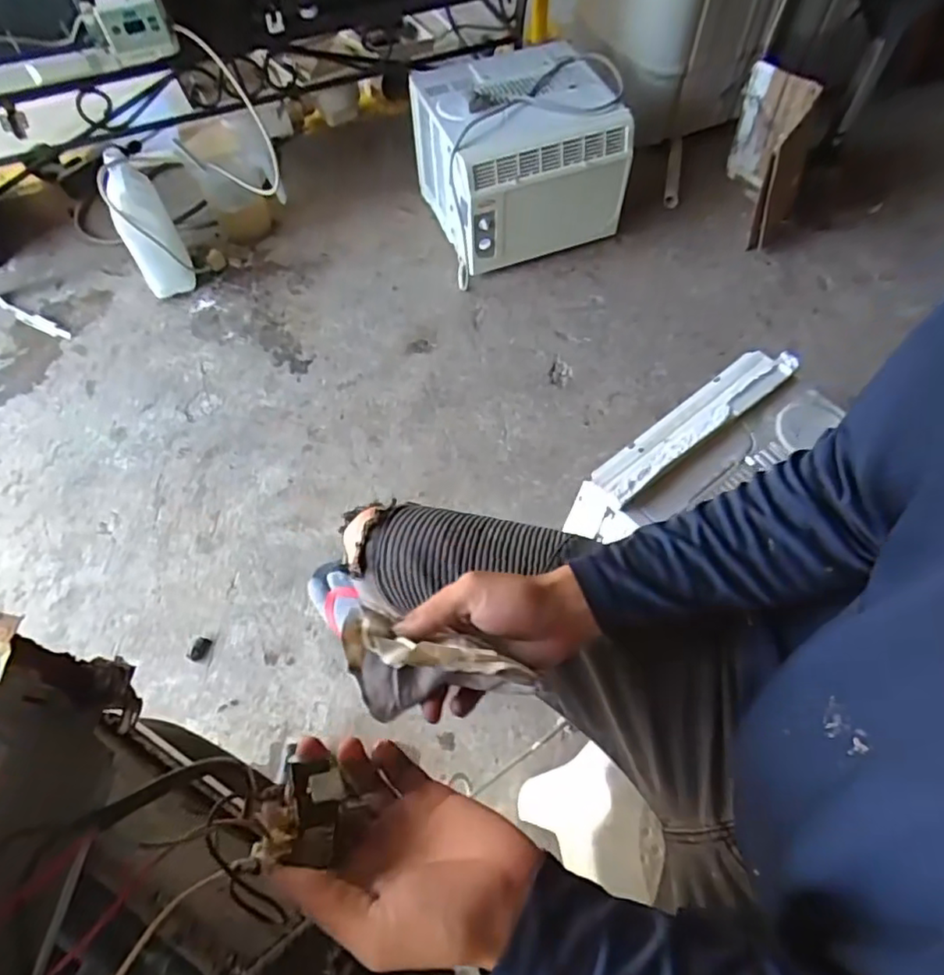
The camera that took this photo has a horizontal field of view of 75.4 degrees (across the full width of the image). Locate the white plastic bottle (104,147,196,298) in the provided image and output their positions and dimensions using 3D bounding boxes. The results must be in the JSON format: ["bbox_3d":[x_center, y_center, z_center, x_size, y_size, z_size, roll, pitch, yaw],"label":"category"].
[{"bbox_3d":[-0.749,-0.593,1.409,0.117,0.288,0.158,-30,65,-14],"label":"white plastic bottle"}]

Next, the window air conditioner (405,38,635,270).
[{"bbox_3d":[0.113,-0.813,1.509,0.434,0.322,0.379,-21,62,-10],"label":"window air conditioner"}]

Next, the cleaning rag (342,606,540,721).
[{"bbox_3d":[-0.032,0.130,0.444,0.145,0.065,0.068,-4,58,27],"label":"cleaning rag"}]

